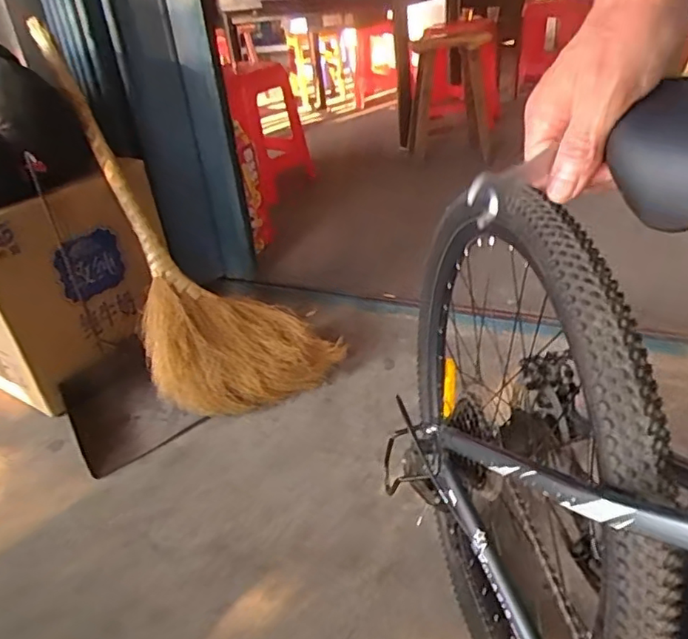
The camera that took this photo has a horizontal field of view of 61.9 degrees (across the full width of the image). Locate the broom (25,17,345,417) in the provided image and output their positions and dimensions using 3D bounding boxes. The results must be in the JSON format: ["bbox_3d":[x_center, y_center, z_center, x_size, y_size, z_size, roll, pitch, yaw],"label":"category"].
[{"bbox_3d":[-0.449,-0.180,1.239,0.346,1.005,0.091,-43,0,-24],"label":"broom"}]

